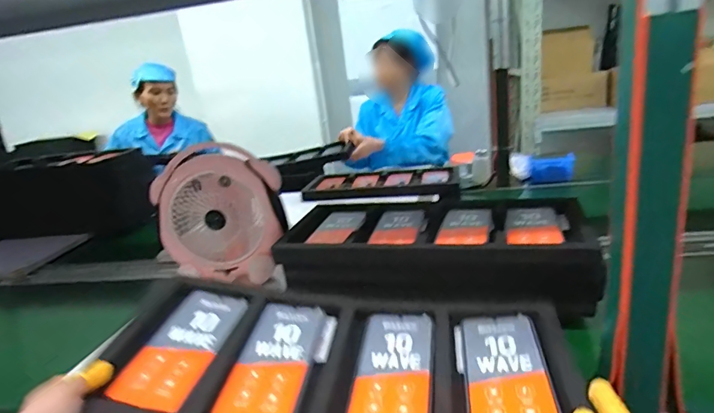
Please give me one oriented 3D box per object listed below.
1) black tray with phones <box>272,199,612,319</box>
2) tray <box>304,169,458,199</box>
[{"bbox_3d":[0.122,0.063,0.772,0.465,0.081,0.223,-1,19,19],"label":"black tray with phones"},{"bbox_3d":[0.084,-0.074,1.447,0.495,0.033,0.246,0,19,21],"label":"tray"}]

